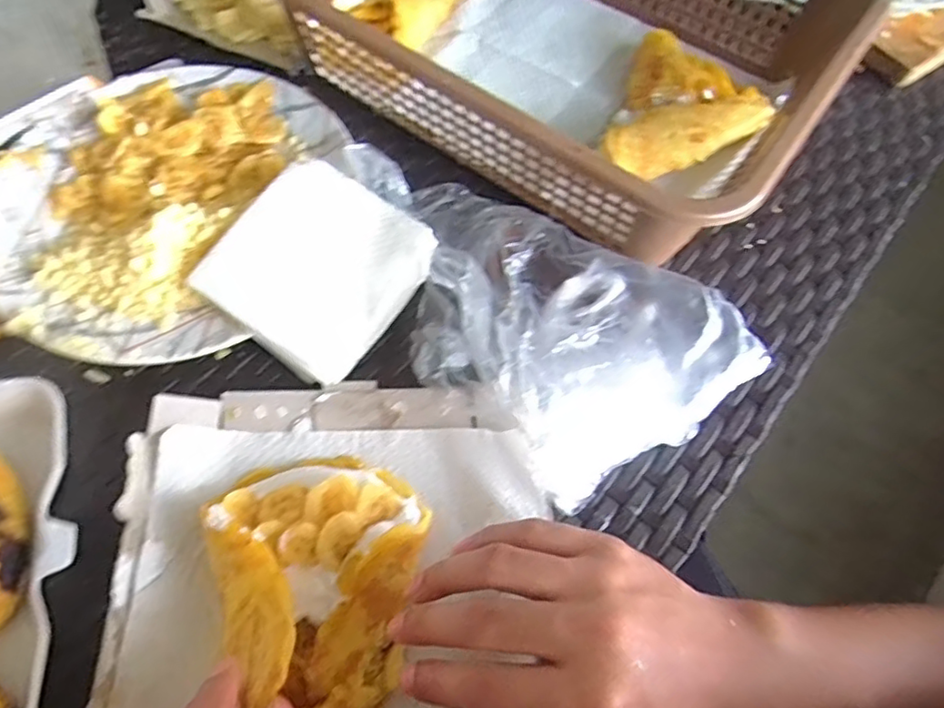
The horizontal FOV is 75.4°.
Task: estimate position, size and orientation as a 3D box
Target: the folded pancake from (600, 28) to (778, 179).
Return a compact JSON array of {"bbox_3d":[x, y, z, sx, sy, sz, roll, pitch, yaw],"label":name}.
[{"bbox_3d":[0.149,-0.162,0.424,0.099,0.026,0.131,24,64,8],"label":"folded pancake"}]

